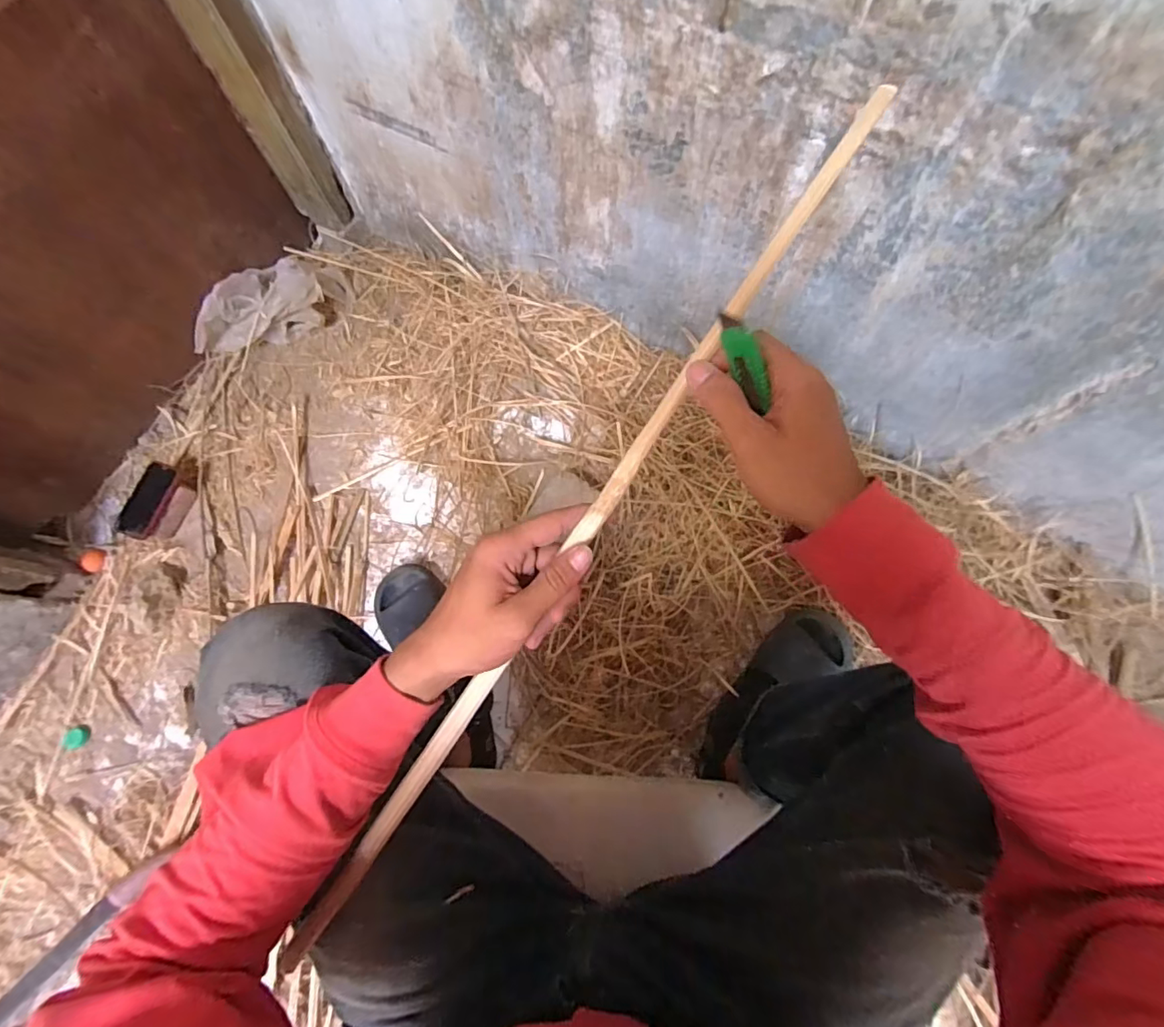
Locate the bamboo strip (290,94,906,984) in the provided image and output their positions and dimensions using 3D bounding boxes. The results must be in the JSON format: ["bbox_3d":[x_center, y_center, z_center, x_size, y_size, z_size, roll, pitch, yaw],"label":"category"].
[{"bbox_3d":[-0.008,0.027,0.352,0.018,0.012,0.700,35,94,11],"label":"bamboo strip"}]

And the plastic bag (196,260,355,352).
[{"bbox_3d":[-0.612,-0.416,1.022,0.293,0.094,0.148,-13,74,-2],"label":"plastic bag"}]

